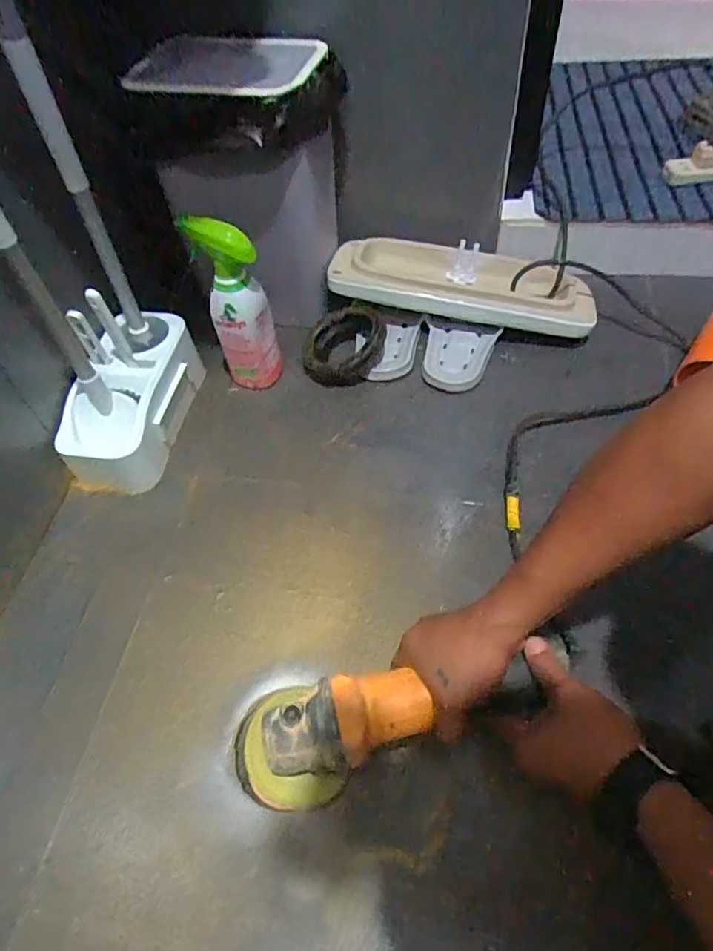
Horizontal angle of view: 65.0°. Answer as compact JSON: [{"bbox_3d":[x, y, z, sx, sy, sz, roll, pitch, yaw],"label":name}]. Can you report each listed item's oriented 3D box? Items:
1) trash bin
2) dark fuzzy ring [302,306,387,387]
[{"bbox_3d":[-0.127,-0.384,0.748,0.185,0.310,0.185,11,56,12],"label":"trash bin"},{"bbox_3d":[-0.015,-0.186,0.800,0.109,0.051,0.118,-2,54,3],"label":"dark fuzzy ring"}]

